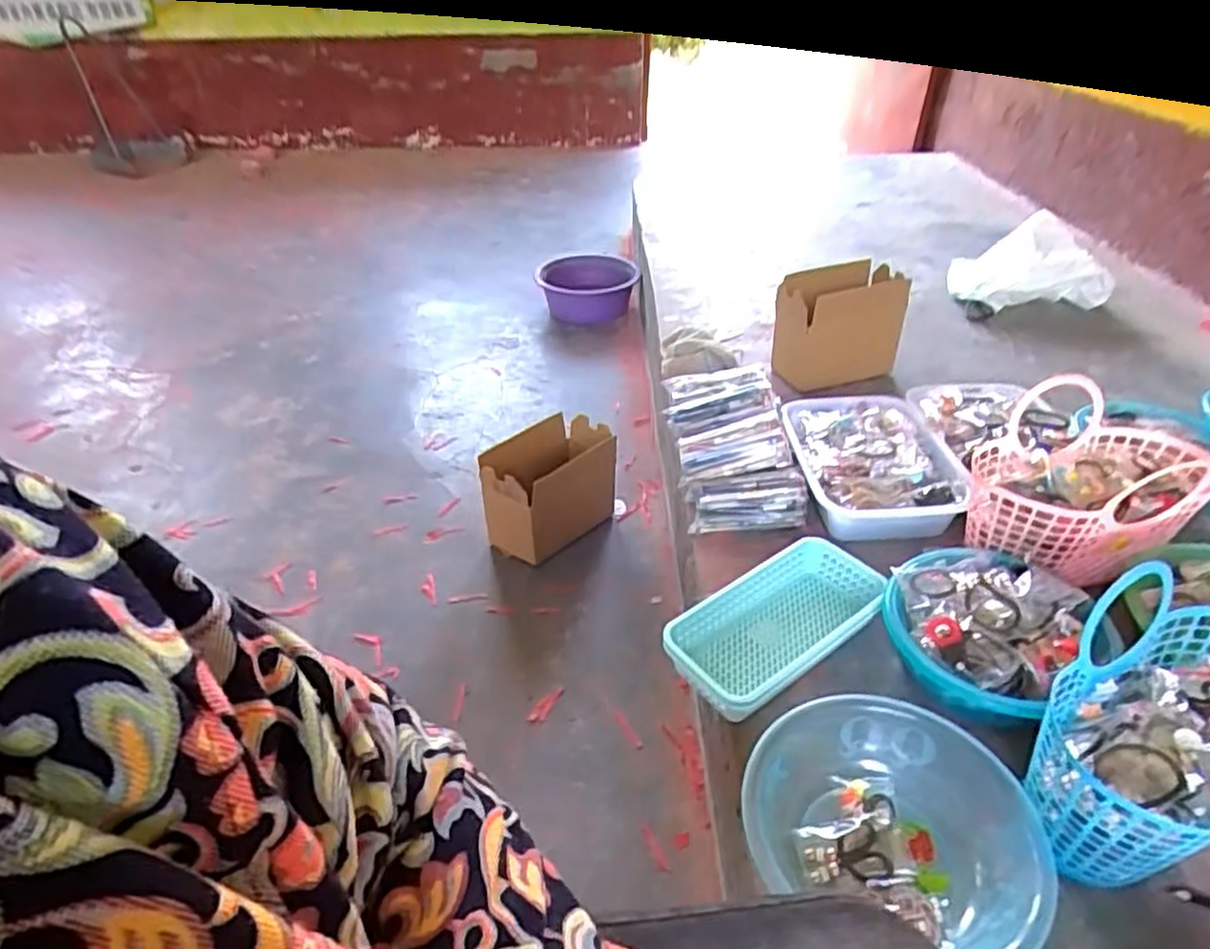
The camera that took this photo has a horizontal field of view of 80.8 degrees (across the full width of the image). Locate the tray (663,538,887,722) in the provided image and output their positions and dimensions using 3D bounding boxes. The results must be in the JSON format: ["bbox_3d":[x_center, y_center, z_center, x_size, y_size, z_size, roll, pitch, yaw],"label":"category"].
[{"bbox_3d":[0.201,0.178,0.825,0.267,0.075,0.130,-28,47,-31],"label":"tray"}]

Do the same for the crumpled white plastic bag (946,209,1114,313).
[{"bbox_3d":[0.890,-0.461,1.549,0.300,0.131,0.240,-3,39,-5],"label":"crumpled white plastic bag"}]

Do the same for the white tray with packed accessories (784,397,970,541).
[{"bbox_3d":[0.378,-0.021,1.031,0.204,0.074,0.262,0,39,-1],"label":"white tray with packed accessories"}]

